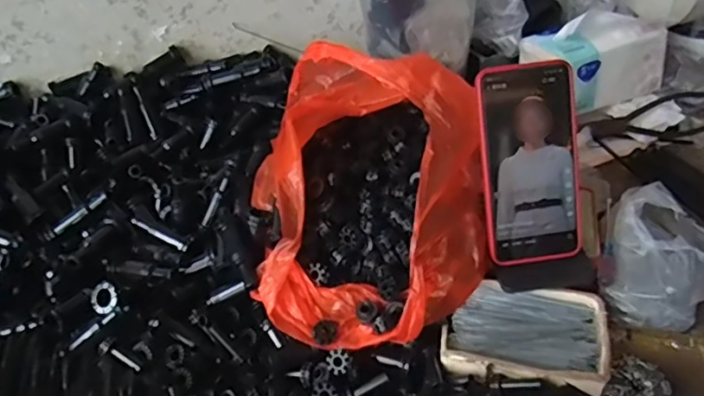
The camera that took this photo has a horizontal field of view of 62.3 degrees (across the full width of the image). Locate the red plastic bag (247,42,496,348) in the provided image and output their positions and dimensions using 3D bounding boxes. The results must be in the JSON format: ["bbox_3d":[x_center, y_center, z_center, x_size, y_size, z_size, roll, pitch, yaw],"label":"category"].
[{"bbox_3d":[0.014,-0.012,0.507,0.199,0.149,0.247,2,43,10],"label":"red plastic bag"}]

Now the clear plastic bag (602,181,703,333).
[{"bbox_3d":[0.284,0.052,0.515,0.103,0.065,0.124,13,45,21],"label":"clear plastic bag"}]

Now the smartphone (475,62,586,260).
[{"bbox_3d":[0.146,-0.028,0.478,0.080,0.162,0.012,-9,12,-3],"label":"smartphone"}]

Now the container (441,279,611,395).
[{"bbox_3d":[0.142,0.112,0.481,0.124,0.023,0.088,7,44,14],"label":"container"}]

